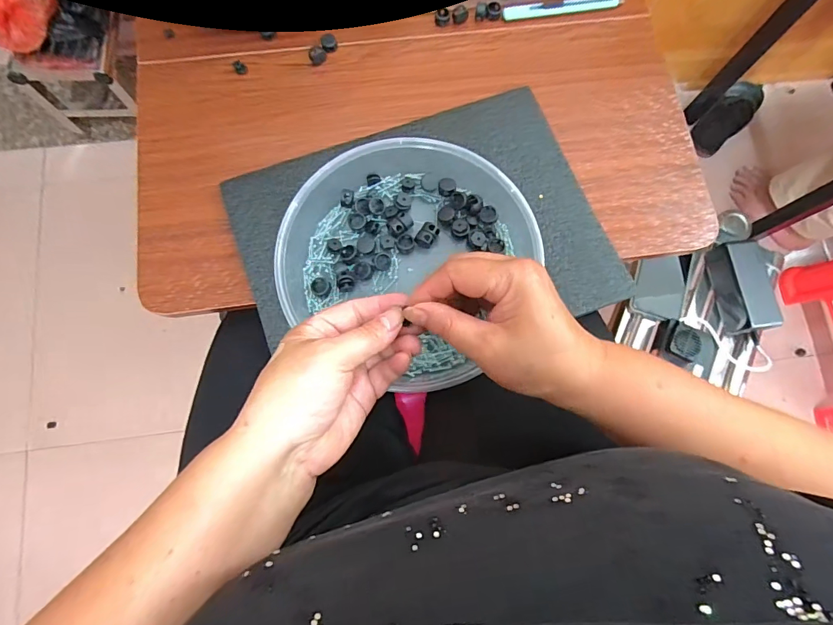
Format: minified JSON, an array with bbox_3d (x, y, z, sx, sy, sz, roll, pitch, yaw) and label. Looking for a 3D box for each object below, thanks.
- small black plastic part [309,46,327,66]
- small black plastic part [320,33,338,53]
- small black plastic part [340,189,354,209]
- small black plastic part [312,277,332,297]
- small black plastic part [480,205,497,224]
[{"bbox_3d":[-0.110,-0.287,0.483,0.018,0.012,0.015,-13,80,-4],"label":"small black plastic part"},{"bbox_3d":[-0.099,-0.306,0.489,0.018,0.012,0.019,-13,80,-4],"label":"small black plastic part"},{"bbox_3d":[-0.067,-0.111,0.423,0.013,0.005,0.018,3,79,-1],"label":"small black plastic part"},{"bbox_3d":[-0.085,-0.023,0.387,0.017,0.004,0.017,0,79,-1],"label":"small black plastic part"},{"bbox_3d":[0.068,-0.093,0.409,0.016,0.004,0.018,-17,80,-4],"label":"small black plastic part"}]

